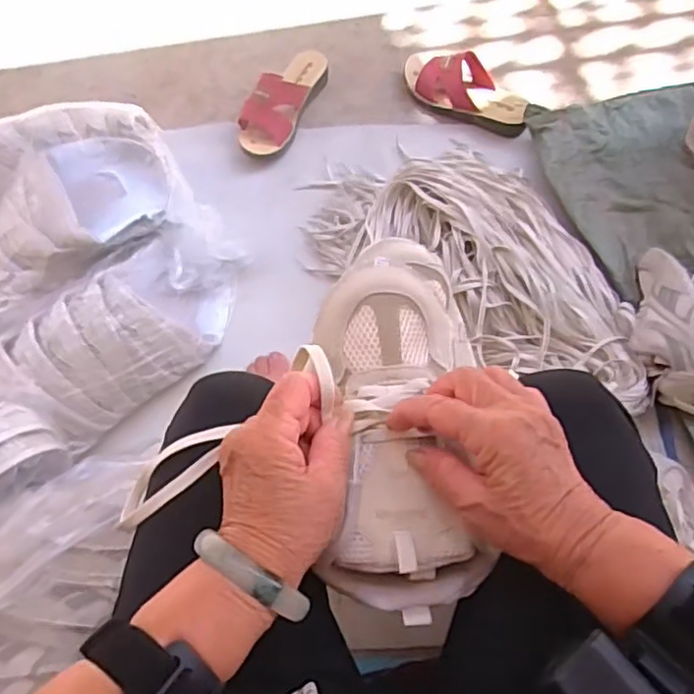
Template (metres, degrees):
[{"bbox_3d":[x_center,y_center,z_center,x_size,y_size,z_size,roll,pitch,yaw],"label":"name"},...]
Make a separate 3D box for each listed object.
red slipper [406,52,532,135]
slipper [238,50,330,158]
[{"bbox_3d":[0.195,-0.427,1.042,0.234,0.076,0.081,32,75,12],"label":"red slipper"},{"bbox_3d":[-0.108,-0.412,1.039,0.087,0.076,0.221,23,73,10],"label":"slipper"}]

